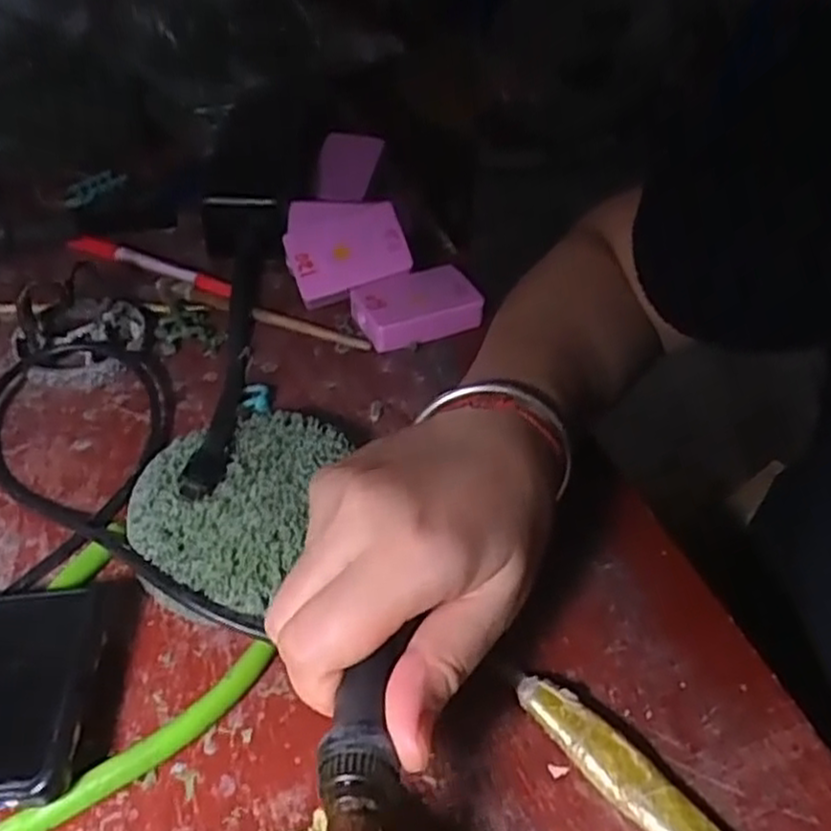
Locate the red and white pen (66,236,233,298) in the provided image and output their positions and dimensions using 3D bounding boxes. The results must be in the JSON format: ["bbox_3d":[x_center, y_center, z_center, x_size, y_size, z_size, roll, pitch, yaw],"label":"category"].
[{"bbox_3d":[-0.167,-0.095,0.473,0.120,0.011,0.013,18,45,17],"label":"red and white pen"}]

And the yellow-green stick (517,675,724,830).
[{"bbox_3d":[0.075,0.124,0.247,0.098,0.012,0.020,35,52,31],"label":"yellow-green stick"}]

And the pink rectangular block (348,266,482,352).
[{"bbox_3d":[0.001,-0.064,0.442,0.071,0.022,0.044,-17,46,-18],"label":"pink rectangular block"}]

